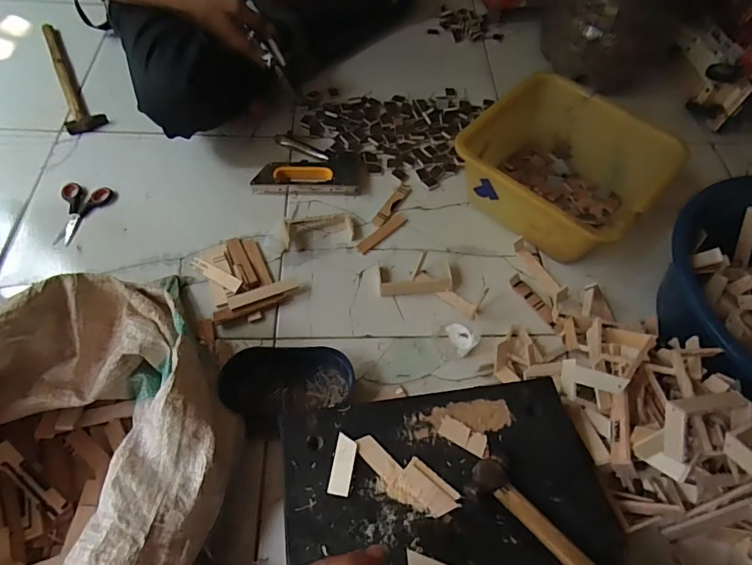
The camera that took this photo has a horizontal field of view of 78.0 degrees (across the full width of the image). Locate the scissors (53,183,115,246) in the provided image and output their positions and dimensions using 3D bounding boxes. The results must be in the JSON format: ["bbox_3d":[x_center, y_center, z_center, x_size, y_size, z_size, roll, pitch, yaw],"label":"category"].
[{"bbox_3d":[-0.461,-0.107,0.720,0.071,0.015,0.114,2,58,-3],"label":"scissors"}]

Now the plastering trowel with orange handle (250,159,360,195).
[{"bbox_3d":[-0.115,-0.184,0.779,0.174,0.022,0.074,-1,59,-5],"label":"plastering trowel with orange handle"}]

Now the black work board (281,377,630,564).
[{"bbox_3d":[0.066,0.193,0.408,0.283,0.028,0.198,-5,59,-7],"label":"black work board"}]

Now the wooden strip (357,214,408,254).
[{"bbox_3d":[0.011,-0.080,0.738,0.100,0.004,0.019,-39,69,-24],"label":"wooden strip"}]

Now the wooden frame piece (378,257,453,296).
[{"bbox_3d":[0.060,-0.012,0.681,0.113,0.020,0.061,0,59,-4],"label":"wooden frame piece"}]

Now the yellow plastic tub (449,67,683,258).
[{"bbox_3d":[0.290,-0.173,0.733,0.257,0.130,0.249,40,64,19],"label":"yellow plastic tub"}]

